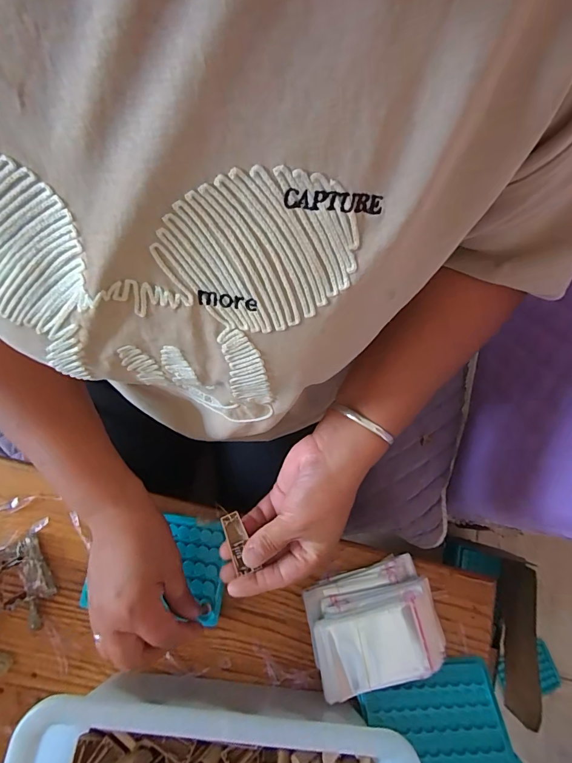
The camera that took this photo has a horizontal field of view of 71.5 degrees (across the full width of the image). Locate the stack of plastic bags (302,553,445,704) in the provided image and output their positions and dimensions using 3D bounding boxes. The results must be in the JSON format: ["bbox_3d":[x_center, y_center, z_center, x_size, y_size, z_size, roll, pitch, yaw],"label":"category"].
[{"bbox_3d":[0.084,0.231,0.379,0.122,0.037,0.095,-11,76,-4],"label":"stack of plastic bags"}]

